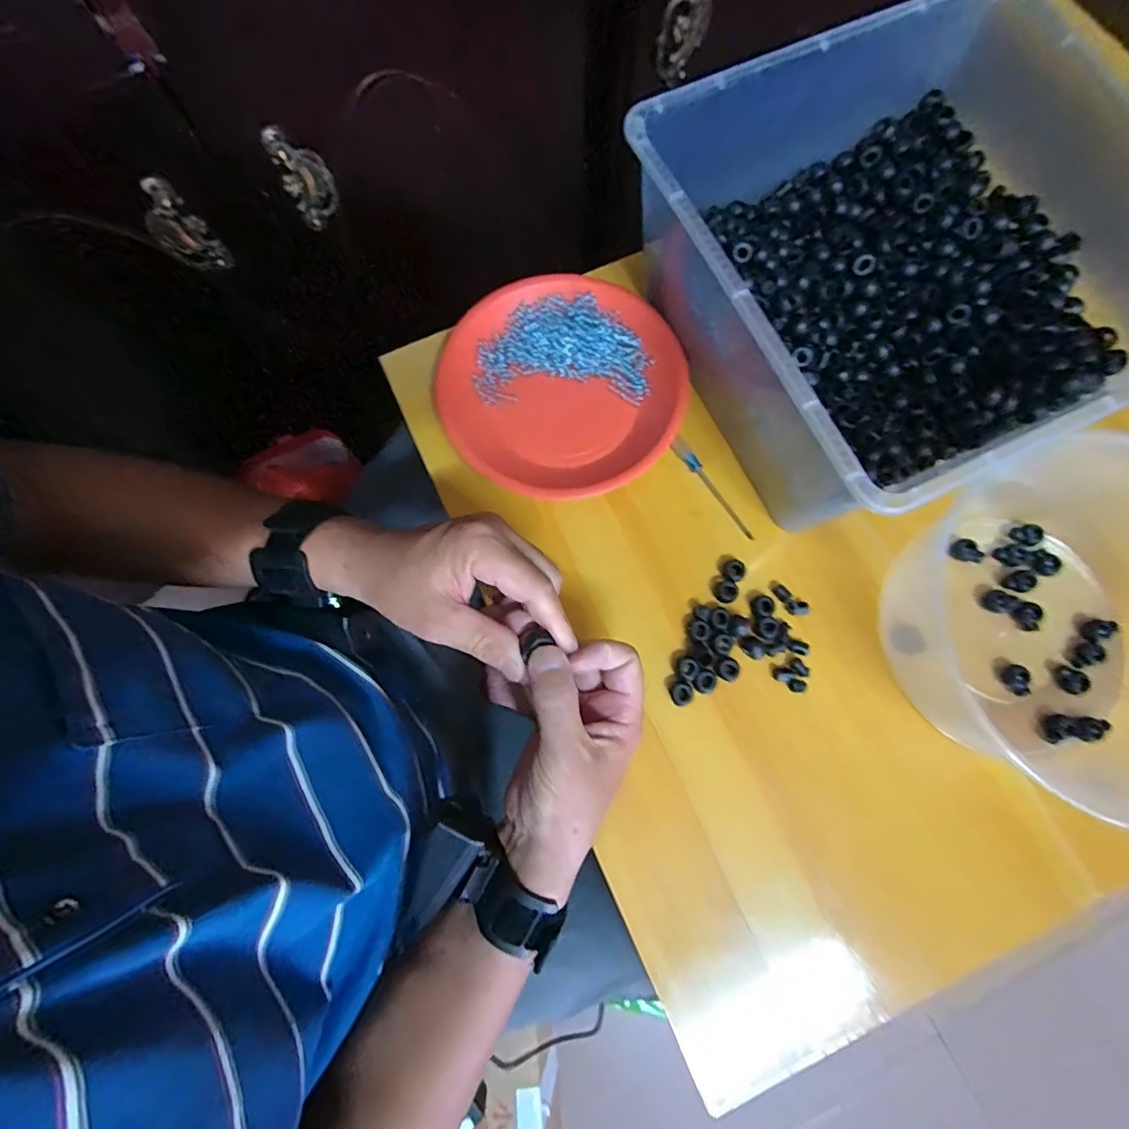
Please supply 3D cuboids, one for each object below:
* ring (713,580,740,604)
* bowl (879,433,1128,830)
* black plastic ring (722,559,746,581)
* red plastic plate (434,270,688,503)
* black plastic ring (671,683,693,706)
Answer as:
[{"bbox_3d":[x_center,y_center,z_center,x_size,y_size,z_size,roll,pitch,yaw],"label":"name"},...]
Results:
[{"bbox_3d":[0.125,0.021,0.404,0.017,0.011,0.017,0,77,0],"label":"ring"},{"bbox_3d":[0.362,0.046,0.356,0.211,0.121,0.198,0,77,0],"label":"bowl"},{"bbox_3d":[0.132,0.005,0.409,0.014,0.013,0.017,-25,79,-5],"label":"black plastic ring"},{"bbox_3d":[-0.004,-0.148,0.440,0.195,0.035,0.191,0,77,0],"label":"red plastic plate"},{"bbox_3d":[0.086,0.095,0.386,0.014,0.010,0.016,-9,78,-2],"label":"black plastic ring"}]

